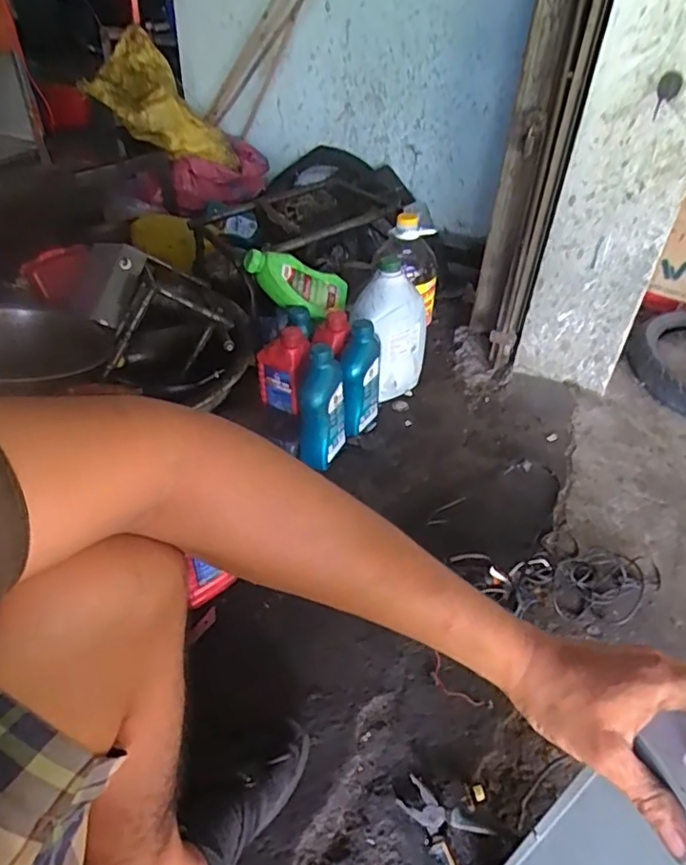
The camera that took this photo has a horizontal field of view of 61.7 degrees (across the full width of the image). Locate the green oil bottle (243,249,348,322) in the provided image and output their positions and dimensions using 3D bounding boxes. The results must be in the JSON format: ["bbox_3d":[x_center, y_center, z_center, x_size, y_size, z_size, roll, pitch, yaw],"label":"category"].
[{"bbox_3d":[-0.096,-0.300,1.201,0.237,0.095,0.092,17,33,-28],"label":"green oil bottle"}]

